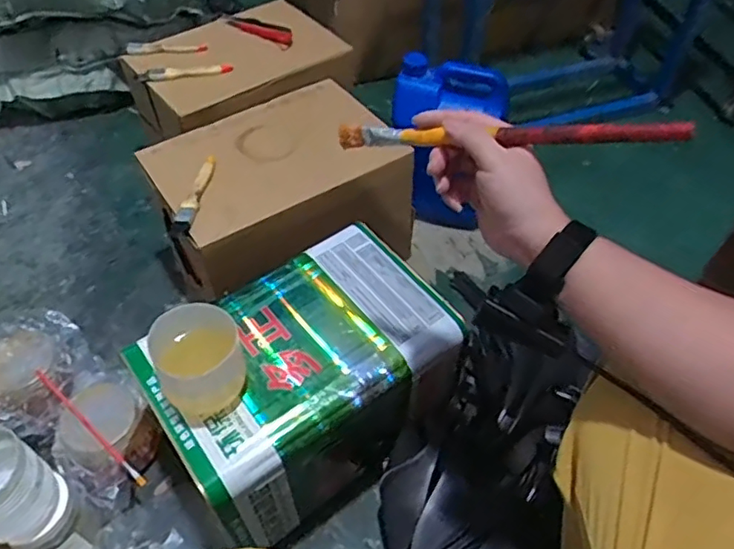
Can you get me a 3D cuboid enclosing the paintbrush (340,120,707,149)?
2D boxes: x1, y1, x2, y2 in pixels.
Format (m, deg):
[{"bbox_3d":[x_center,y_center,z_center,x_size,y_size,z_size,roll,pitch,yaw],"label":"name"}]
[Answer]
[{"bbox_3d":[0.092,-0.106,0.457,0.276,0.027,0.022,7,49,30],"label":"paintbrush"}]

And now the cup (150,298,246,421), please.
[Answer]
[{"bbox_3d":[-0.172,0.090,0.617,0.085,0.092,0.082,0,51,0],"label":"cup"}]

